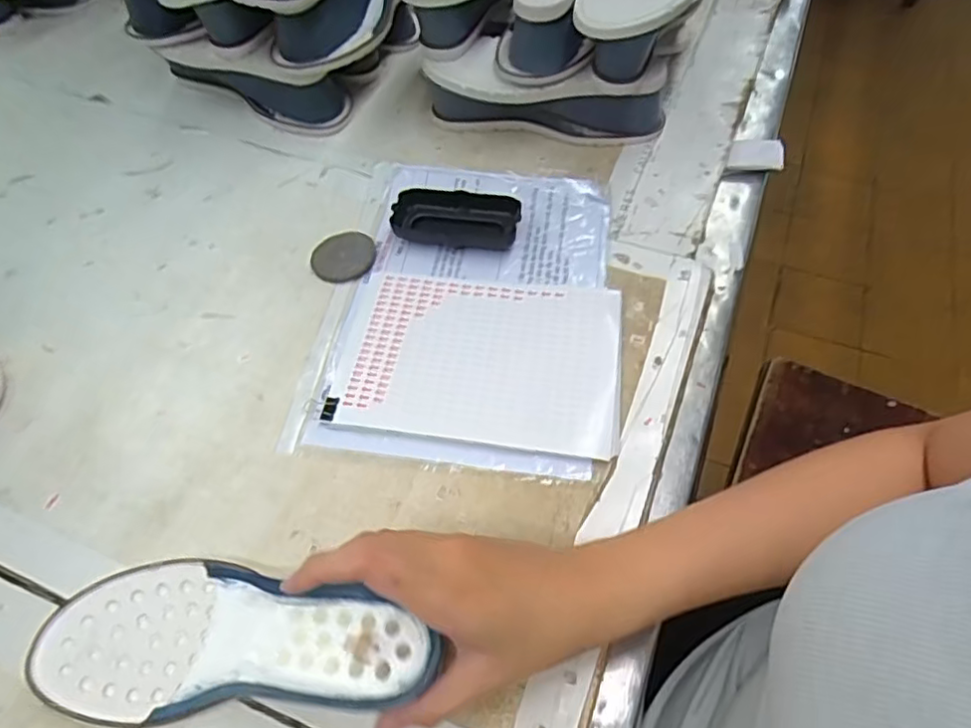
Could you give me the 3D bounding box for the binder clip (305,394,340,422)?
[{"bbox_3d":[-0.123,0.031,0.458,0.030,0.004,0.019,15,58,11],"label":"binder clip"}]

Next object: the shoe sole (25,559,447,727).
[{"bbox_3d":[-0.142,0.156,0.348,0.233,0.030,0.086,-5,55,16],"label":"shoe sole"}]

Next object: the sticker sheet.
[{"bbox_3d":[-0.001,-0.006,0.480,0.205,0.011,0.148,6,57,5],"label":"sticker sheet"}]

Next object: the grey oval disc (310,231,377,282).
[{"bbox_3d":[-0.125,-0.096,0.545,0.058,0.006,0.051,-30,60,-17],"label":"grey oval disc"}]

